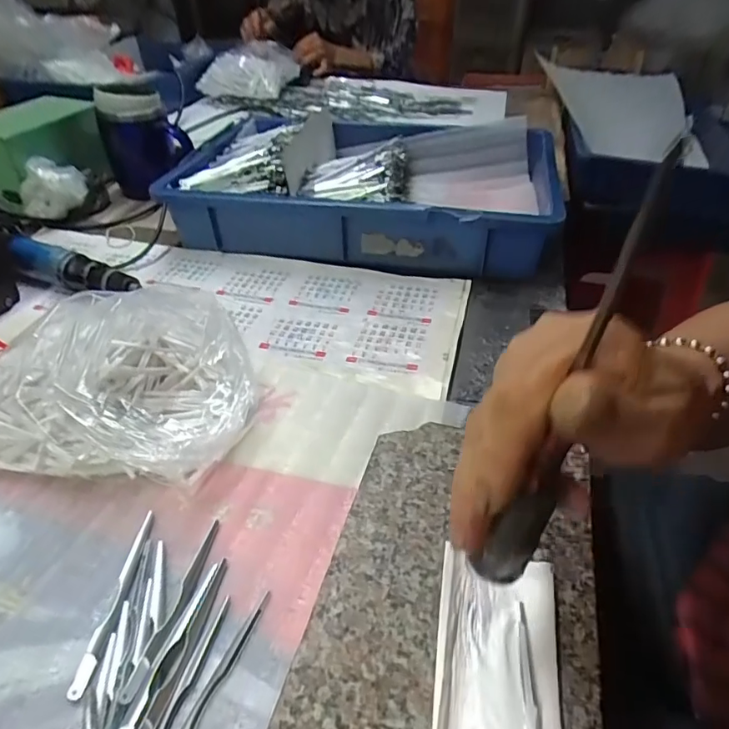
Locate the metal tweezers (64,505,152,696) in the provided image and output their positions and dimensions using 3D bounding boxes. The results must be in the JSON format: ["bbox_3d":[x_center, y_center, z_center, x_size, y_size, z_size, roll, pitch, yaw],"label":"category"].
[{"bbox_3d":[-0.137,0.128,0.287,0.010,0.004,0.102,2,40,3],"label":"metal tweezers"}]

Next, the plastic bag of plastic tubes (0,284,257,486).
[{"bbox_3d":[-0.183,0.011,0.364,0.211,0.077,0.132,2,40,2],"label":"plastic bag of plastic tubes"}]

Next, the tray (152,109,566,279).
[{"bbox_3d":[0.006,-0.221,0.637,0.447,0.095,0.310,11,41,13],"label":"tray"}]

